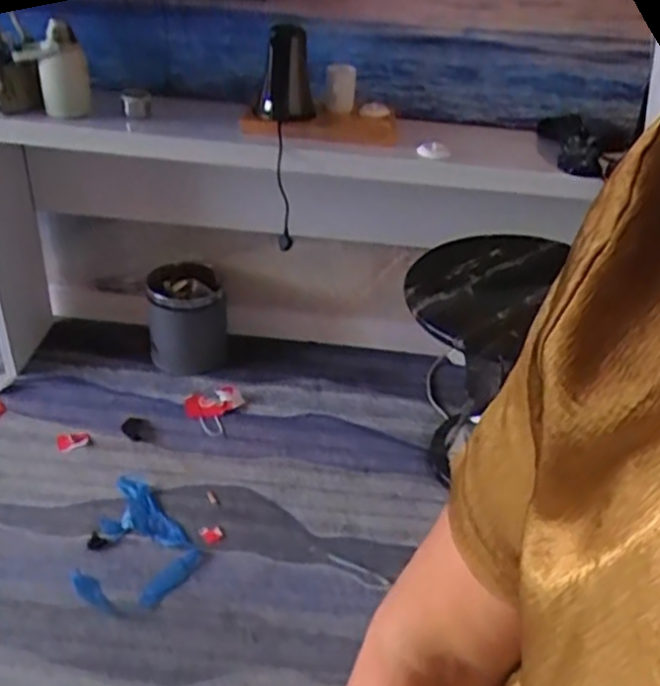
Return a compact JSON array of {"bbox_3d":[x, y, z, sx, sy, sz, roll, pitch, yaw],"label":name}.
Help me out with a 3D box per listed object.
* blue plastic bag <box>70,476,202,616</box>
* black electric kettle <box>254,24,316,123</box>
[{"bbox_3d":[-0.460,0.434,1.543,0.255,0.041,0.338,-22,42,-33],"label":"blue plastic bag"},{"bbox_3d":[-0.102,-0.628,1.630,0.131,0.214,0.120,3,34,-2],"label":"black electric kettle"}]

